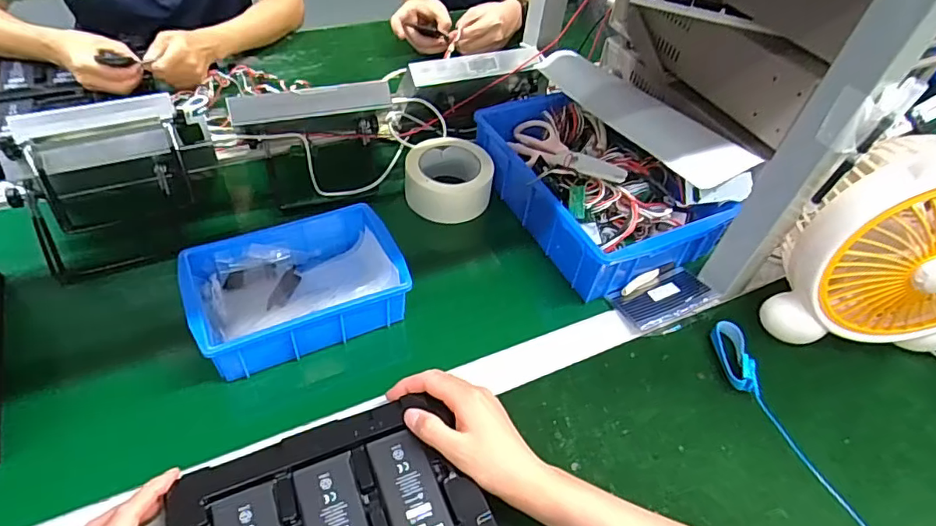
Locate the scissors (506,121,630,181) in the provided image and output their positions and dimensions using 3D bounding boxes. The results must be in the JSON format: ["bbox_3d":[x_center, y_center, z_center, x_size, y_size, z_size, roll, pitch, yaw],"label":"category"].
[{"bbox_3d":[0.119,-0.137,0.668,0.061,0.025,0.188,-26,41,-26],"label":"scissors"}]

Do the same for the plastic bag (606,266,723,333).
[{"bbox_3d":[0.222,0.039,0.608,0.114,0.019,0.062,-17,53,-20],"label":"plastic bag"}]

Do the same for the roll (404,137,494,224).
[{"bbox_3d":[-0.024,-0.109,0.696,0.111,0.050,0.111,3,48,-4],"label":"roll"}]

